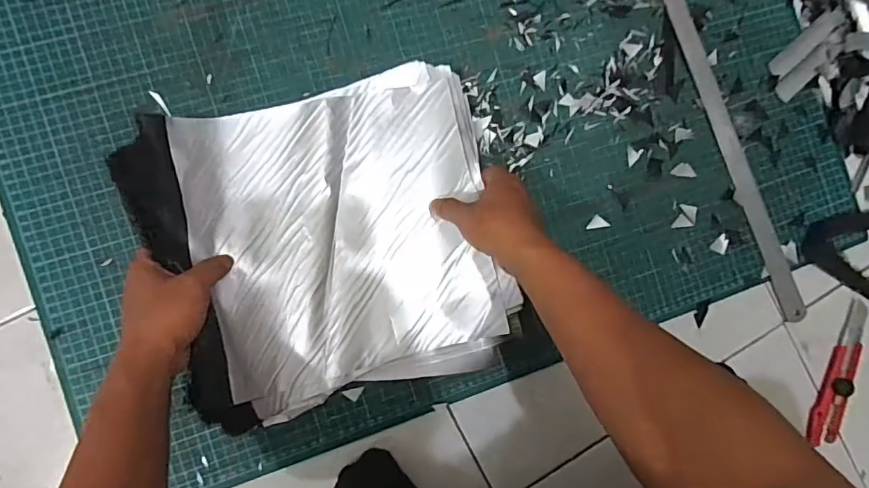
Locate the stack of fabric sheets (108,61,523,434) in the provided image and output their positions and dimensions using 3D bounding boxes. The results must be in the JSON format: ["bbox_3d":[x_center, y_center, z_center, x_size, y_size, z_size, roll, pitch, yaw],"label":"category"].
[{"bbox_3d":[-0.084,-0.012,0.485,0.327,0.052,0.307,-16,90,-10],"label":"stack of fabric sheets"}]

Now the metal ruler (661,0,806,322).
[{"bbox_3d":[0.313,-0.203,0.587,0.034,0.006,0.617,-22,91,-10],"label":"metal ruler"}]

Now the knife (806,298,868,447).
[{"bbox_3d":[0.487,0.153,0.595,0.035,0.017,0.173,28,83,-7],"label":"knife"}]

